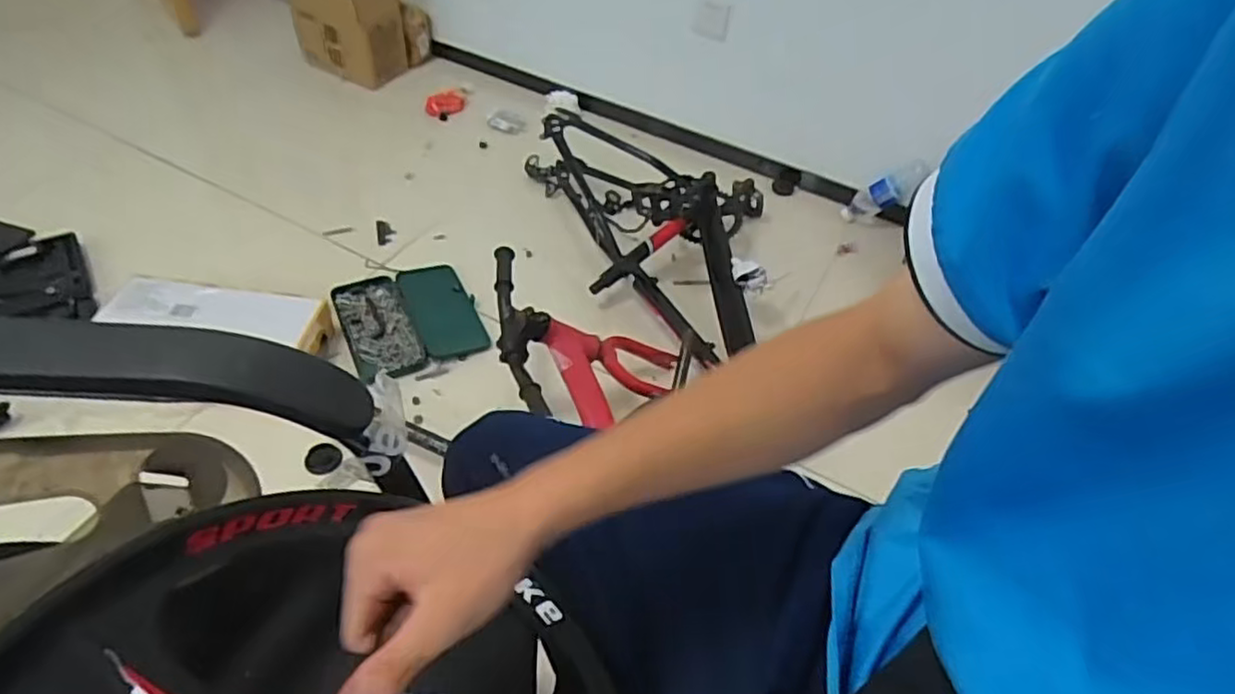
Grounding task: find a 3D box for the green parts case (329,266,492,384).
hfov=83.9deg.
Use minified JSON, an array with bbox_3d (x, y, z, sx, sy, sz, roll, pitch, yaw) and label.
[{"bbox_3d":[-0.392,-0.051,1.310,0.245,0.035,0.253,-18,52,-22],"label":"green parts case"}]

